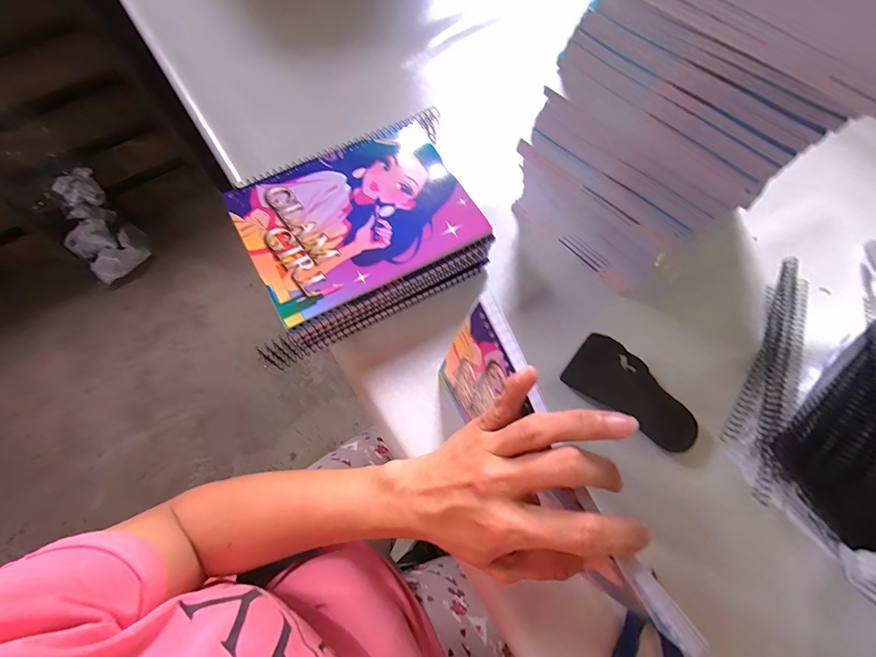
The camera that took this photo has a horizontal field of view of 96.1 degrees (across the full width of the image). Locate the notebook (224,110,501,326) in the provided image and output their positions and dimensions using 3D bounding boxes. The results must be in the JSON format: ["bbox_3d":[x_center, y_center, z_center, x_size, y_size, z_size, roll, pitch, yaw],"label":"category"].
[{"bbox_3d":[-0.065,-0.109,0.352,0.211,0.014,0.148,-28,73,-11],"label":"notebook"}]

